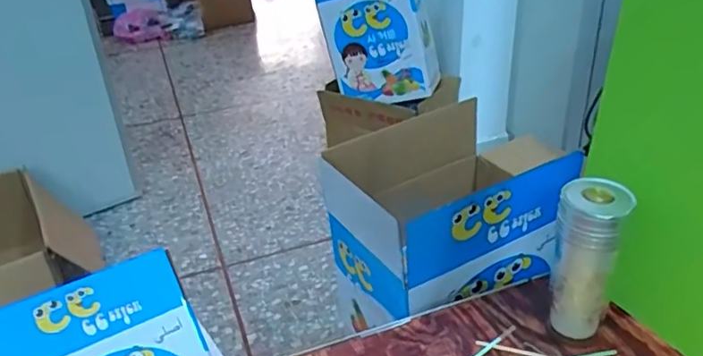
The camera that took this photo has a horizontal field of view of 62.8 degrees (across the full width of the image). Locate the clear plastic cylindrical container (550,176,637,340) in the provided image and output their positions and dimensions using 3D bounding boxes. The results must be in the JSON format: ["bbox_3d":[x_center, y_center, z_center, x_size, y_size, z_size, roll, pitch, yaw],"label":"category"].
[{"bbox_3d":[0.254,0.092,0.623,0.063,0.181,0.058,-5,32,3],"label":"clear plastic cylindrical container"}]

